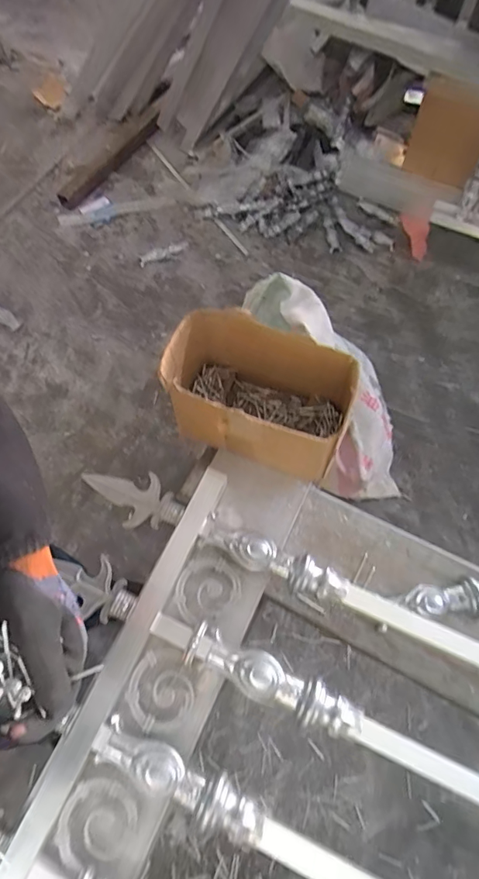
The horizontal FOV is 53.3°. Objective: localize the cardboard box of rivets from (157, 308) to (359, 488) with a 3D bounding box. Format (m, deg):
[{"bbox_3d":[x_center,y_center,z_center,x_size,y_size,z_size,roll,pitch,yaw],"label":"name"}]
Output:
[{"bbox_3d":[0.025,-0.056,0.684,0.258,0.172,0.141,21,66,11],"label":"cardboard box of rivets"}]

